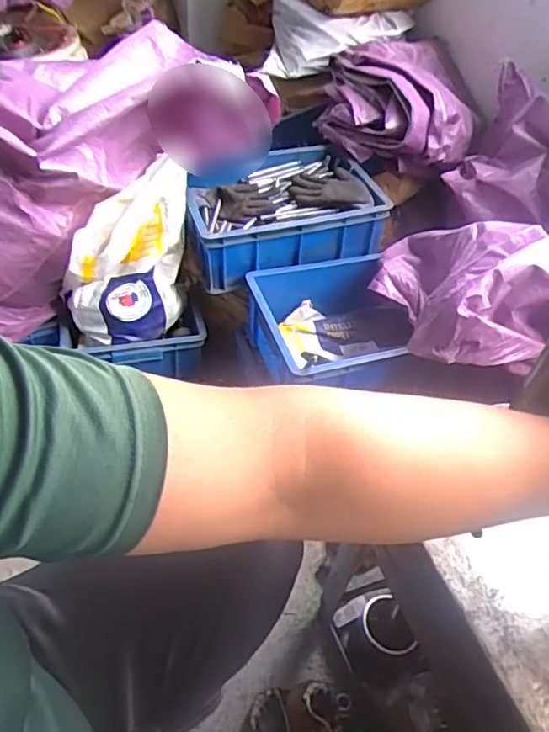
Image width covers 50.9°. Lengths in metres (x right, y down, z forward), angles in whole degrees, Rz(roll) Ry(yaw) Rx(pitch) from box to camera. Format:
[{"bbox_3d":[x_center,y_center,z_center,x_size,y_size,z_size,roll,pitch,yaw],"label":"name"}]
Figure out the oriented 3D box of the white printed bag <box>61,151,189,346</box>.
[{"bbox_3d":[-0.265,-0.186,1.108,0.261,0.321,0.077,-17,50,-21],"label":"white printed bag"}]

